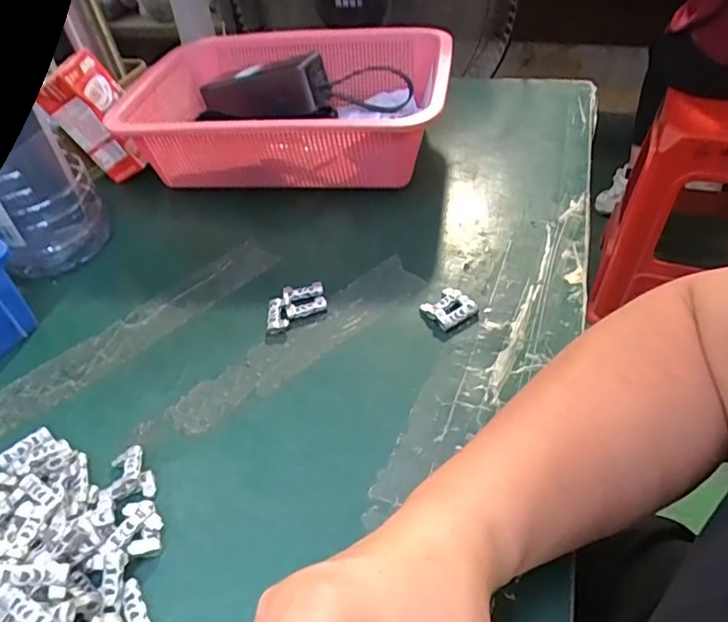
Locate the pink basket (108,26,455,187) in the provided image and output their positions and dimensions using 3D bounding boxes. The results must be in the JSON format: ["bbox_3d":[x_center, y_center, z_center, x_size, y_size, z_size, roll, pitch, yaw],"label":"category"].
[{"bbox_3d":[-0.067,-0.194,0.556,0.286,0.094,0.201,3,44,11],"label":"pink basket"}]

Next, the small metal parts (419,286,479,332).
[{"bbox_3d":[0.060,-0.002,0.401,0.032,0.008,0.031,-30,48,-22],"label":"small metal parts"}]

